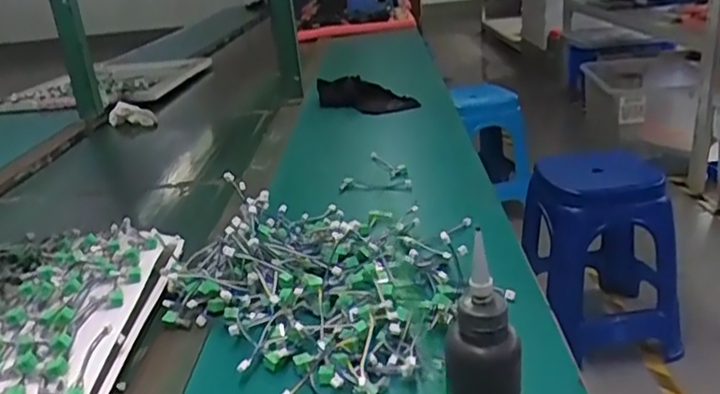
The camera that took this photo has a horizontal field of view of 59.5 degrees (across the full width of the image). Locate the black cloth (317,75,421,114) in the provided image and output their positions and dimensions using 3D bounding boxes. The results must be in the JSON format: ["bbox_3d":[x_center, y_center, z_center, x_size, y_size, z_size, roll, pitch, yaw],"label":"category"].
[{"bbox_3d":[-0.006,-0.224,1.374,0.089,0.052,0.275,-21,30,-36],"label":"black cloth"}]

